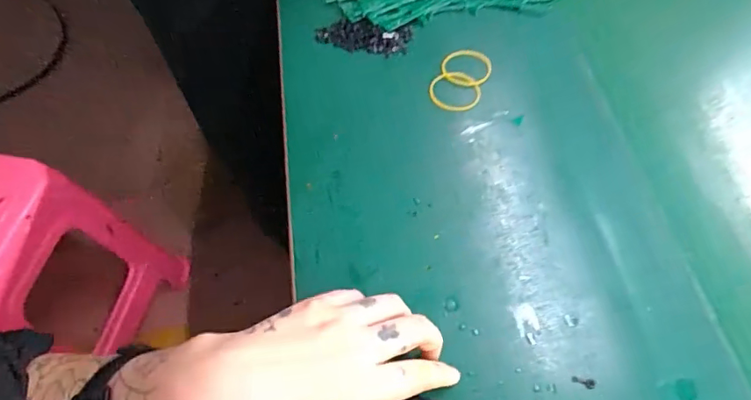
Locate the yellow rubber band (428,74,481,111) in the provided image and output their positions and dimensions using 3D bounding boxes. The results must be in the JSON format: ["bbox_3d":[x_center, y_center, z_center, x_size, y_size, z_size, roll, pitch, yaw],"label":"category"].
[{"bbox_3d":[0.076,-0.103,0.472,0.047,0.004,0.043,-2,68,5],"label":"yellow rubber band"}]

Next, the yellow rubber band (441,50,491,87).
[{"bbox_3d":[0.090,-0.131,0.489,0.047,0.004,0.044,-2,66,4],"label":"yellow rubber band"}]

